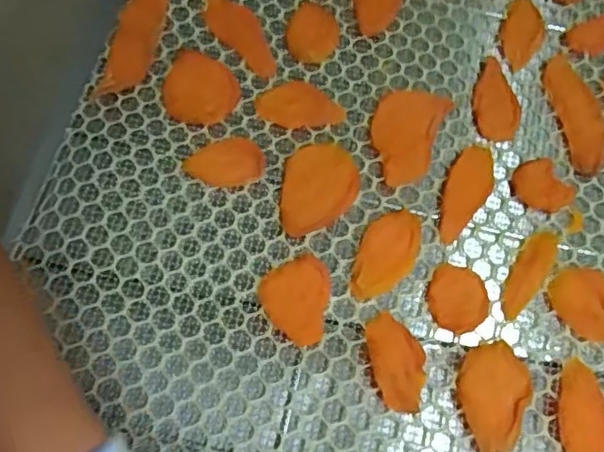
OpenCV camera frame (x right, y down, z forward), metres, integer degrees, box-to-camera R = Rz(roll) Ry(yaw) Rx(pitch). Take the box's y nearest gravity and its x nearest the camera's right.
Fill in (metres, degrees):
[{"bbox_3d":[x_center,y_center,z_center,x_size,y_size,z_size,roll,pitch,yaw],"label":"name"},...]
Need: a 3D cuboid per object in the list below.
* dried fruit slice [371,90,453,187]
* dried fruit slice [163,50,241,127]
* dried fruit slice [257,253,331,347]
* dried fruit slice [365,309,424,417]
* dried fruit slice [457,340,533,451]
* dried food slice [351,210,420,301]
[{"bbox_3d":[0.095,-0.087,0.566,0.062,0.007,0.105,22,71,8],"label":"dried fruit slice"},{"bbox_3d":[-0.097,-0.132,0.583,0.071,0.004,0.076,0,70,0],"label":"dried fruit slice"},{"bbox_3d":[-0.001,0.063,0.508,0.059,0.012,0.069,-24,72,-8],"label":"dried fruit slice"},{"bbox_3d":[0.078,0.111,0.492,0.041,0.013,0.078,-16,71,-5],"label":"dried fruit slice"},{"bbox_3d":[0.152,0.135,0.482,0.053,0.010,0.085,23,72,8],"label":"dried fruit slice"},{"bbox_3d":[0.074,0.023,0.522,0.044,0.015,0.089,21,71,8],"label":"dried food slice"}]

